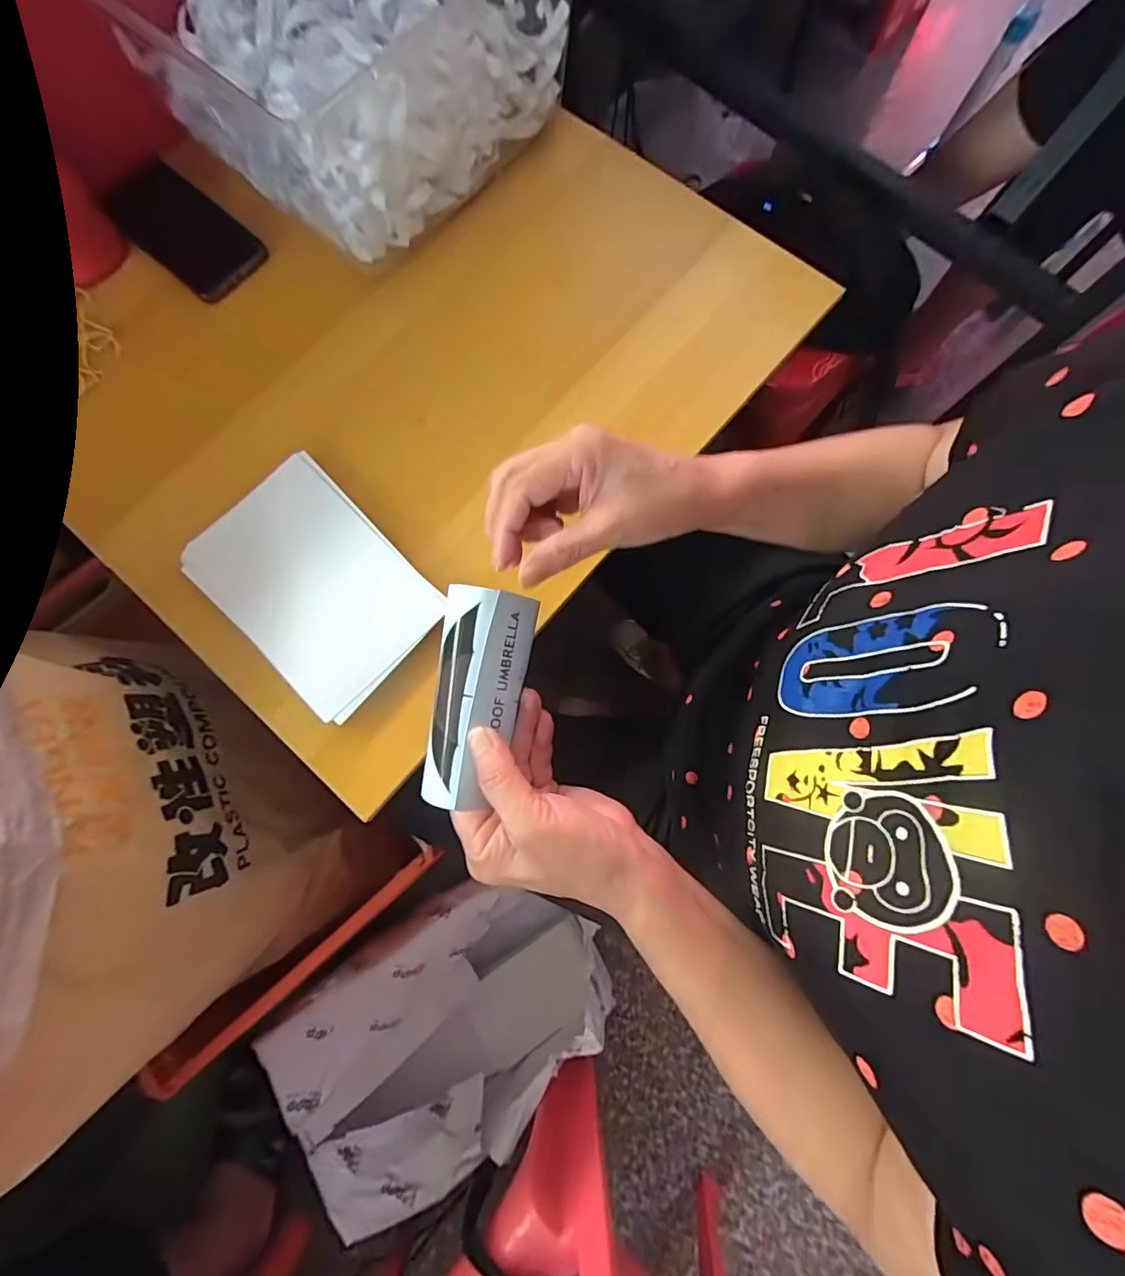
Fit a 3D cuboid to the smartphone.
[{"bbox_3d":[-0.344,-0.368,0.464,0.158,0.016,0.072,40,82,8],"label":"smartphone"}]

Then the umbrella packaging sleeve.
[{"bbox_3d":[-0.049,0.031,0.284,0.047,0.021,0.116,14,86,4],"label":"umbrella packaging sleeve"}]

